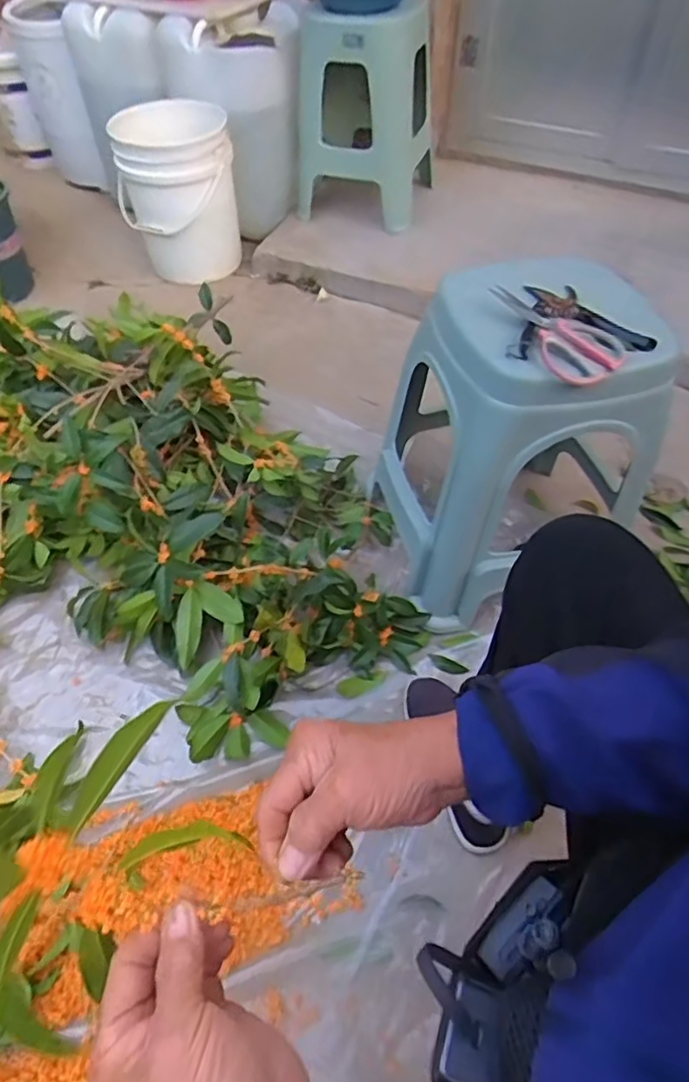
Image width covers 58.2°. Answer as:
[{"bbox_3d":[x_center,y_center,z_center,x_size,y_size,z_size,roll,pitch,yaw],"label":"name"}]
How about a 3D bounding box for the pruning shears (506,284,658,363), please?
[{"bbox_3d":[0.271,-0.286,0.790,0.175,0.025,0.164,-6,52,-5],"label":"pruning shears"}]

